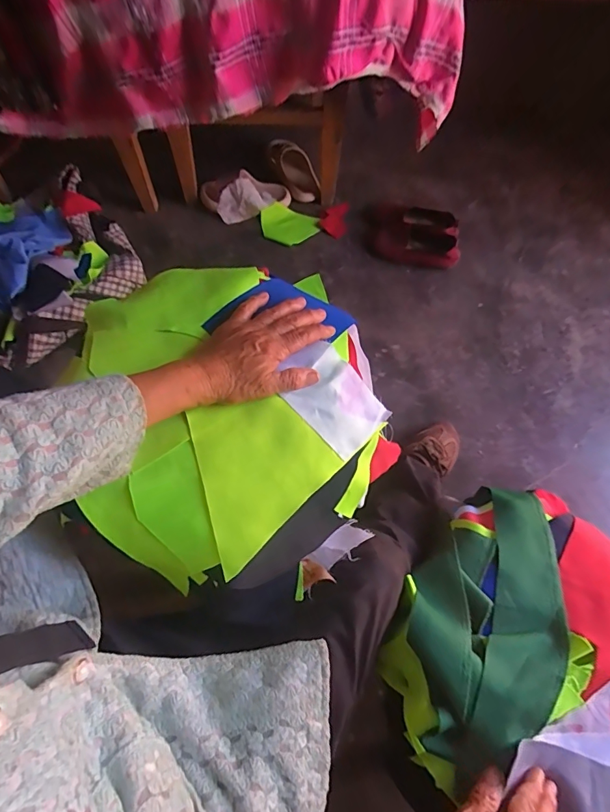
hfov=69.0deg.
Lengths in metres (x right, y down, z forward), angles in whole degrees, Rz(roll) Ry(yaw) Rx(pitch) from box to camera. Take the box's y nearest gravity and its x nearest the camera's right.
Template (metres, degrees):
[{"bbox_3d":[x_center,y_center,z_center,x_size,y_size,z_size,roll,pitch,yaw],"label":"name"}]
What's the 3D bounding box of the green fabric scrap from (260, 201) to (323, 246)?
[{"bbox_3d":[-0.039,-0.467,1.145,0.150,0.025,0.110,10,68,2],"label":"green fabric scrap"}]

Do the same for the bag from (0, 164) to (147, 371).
[{"bbox_3d":[-0.622,-0.320,0.965,0.432,0.119,0.415,-42,74,-17],"label":"bag"}]

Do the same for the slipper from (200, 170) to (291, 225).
[{"bbox_3d":[-0.150,-0.538,1.151,0.225,0.092,0.089,-16,70,-8],"label":"slipper"}]

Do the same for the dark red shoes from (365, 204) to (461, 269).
[{"bbox_3d":[0.268,-0.425,1.119,0.221,0.066,0.159,4,68,0],"label":"dark red shoes"}]

